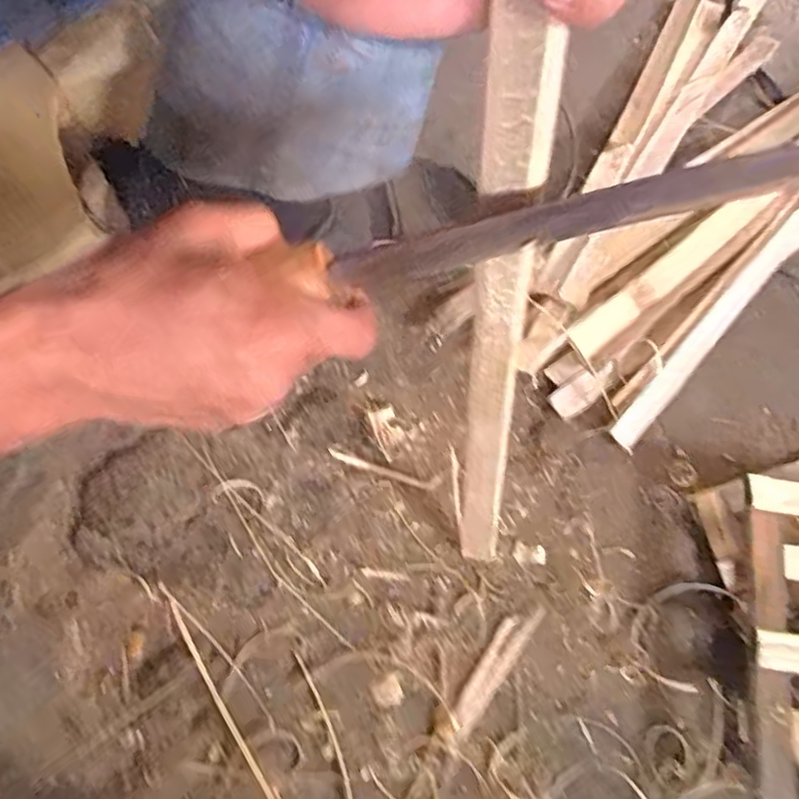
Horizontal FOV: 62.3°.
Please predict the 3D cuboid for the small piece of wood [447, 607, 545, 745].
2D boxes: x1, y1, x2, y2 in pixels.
[{"bbox_3d":[0.064,0.185,0.453,0.021,0.004,0.103,36,75,9],"label":"small piece of wood"}]

